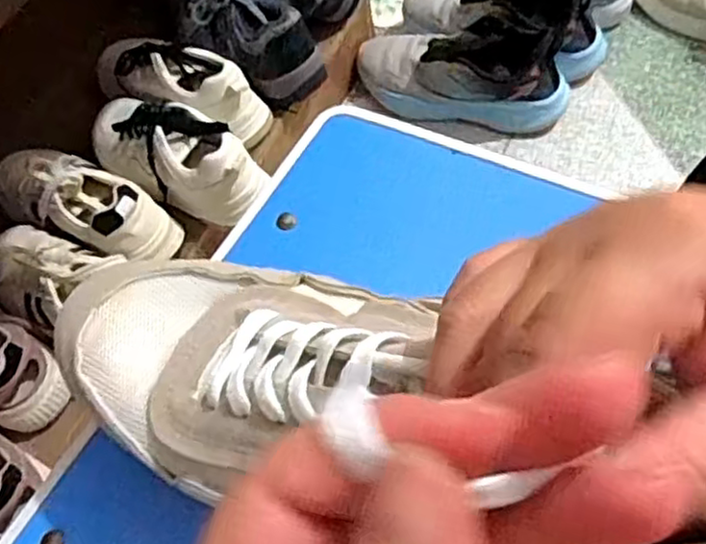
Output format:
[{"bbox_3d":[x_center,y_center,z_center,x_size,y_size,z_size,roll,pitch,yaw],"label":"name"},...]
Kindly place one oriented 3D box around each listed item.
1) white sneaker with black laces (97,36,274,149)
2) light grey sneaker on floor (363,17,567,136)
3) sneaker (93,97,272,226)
[{"bbox_3d":[-0.214,-0.228,0.864,0.223,0.090,0.081,21,65,21],"label":"white sneaker with black laces"},{"bbox_3d":[0.136,-0.271,0.936,0.283,0.093,0.098,18,64,19],"label":"light grey sneaker on floor"},{"bbox_3d":[-0.207,-0.137,0.795,0.228,0.080,0.099,31,69,25],"label":"sneaker"}]

